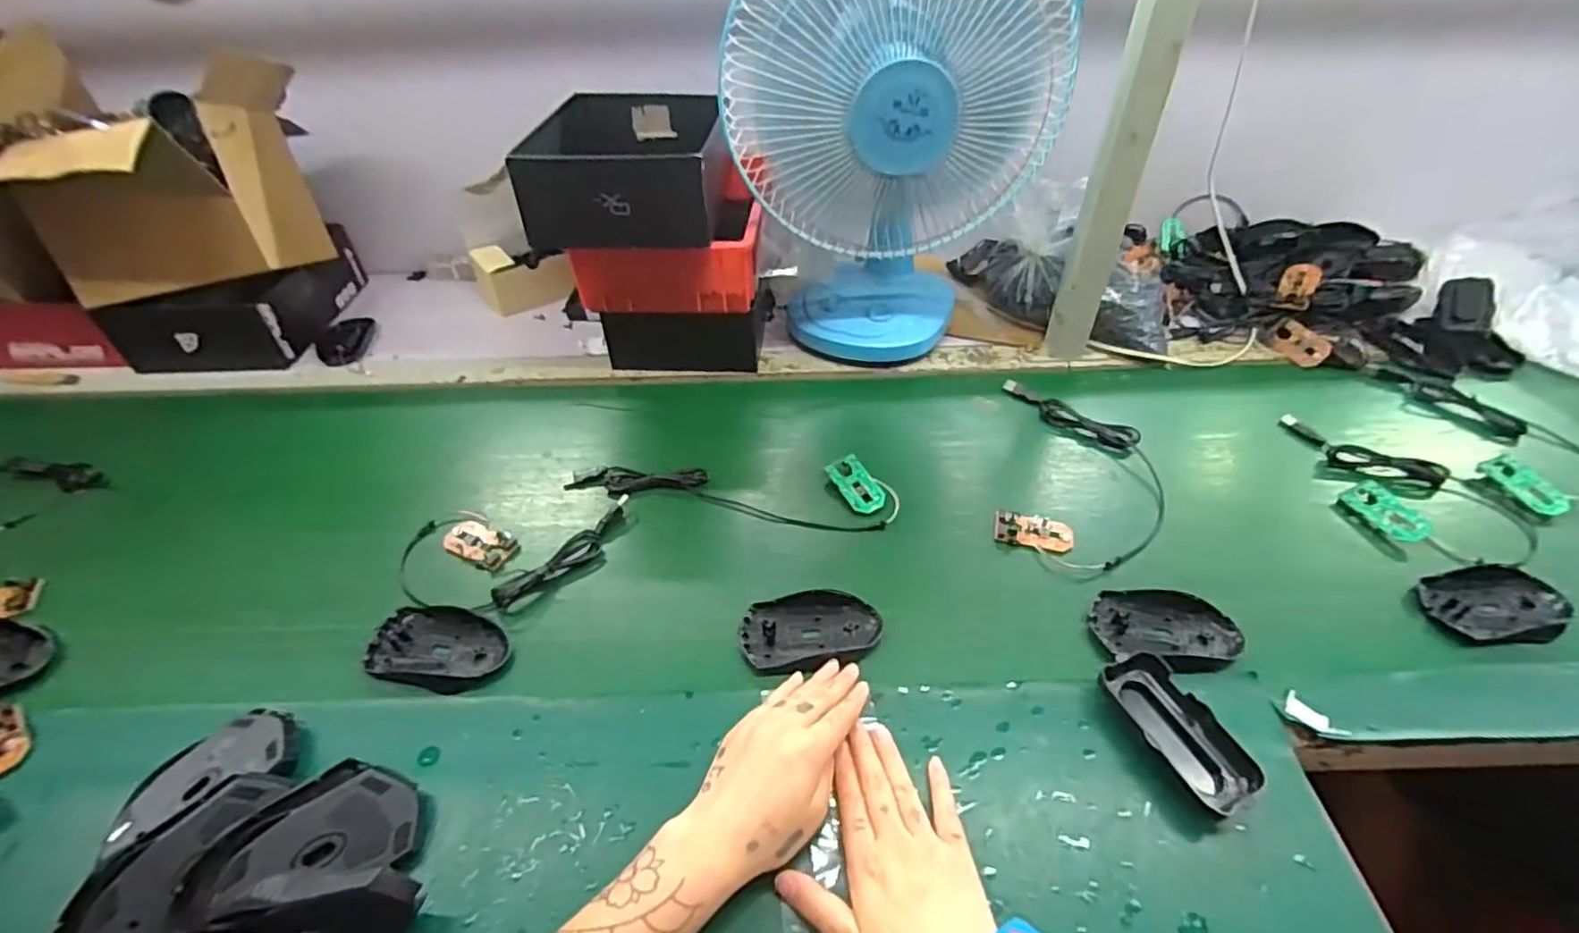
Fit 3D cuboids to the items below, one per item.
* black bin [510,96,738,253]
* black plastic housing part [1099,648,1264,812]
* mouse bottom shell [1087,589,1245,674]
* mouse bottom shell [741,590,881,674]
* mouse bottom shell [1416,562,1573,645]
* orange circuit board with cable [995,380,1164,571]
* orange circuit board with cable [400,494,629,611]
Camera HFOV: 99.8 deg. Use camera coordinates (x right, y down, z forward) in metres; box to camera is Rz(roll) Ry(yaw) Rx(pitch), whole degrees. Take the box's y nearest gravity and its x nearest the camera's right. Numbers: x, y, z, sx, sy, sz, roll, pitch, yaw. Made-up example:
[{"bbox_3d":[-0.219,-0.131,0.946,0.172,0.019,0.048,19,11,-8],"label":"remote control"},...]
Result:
[{"bbox_3d":[-0.172,-0.333,0.728,0.202,0.084,0.259,-2,41,0],"label":"black bin"},{"bbox_3d":[0.273,0.184,0.467,0.047,0.032,0.104,-22,45,-22],"label":"black plastic housing part"},{"bbox_3d":[0.303,0.133,0.539,0.107,0.014,0.074,2,41,4],"label":"mouse bottom shell"},{"bbox_3d":[0.017,0.135,0.540,0.112,0.023,0.064,-7,41,-5],"label":"mouse bottom shell"},{"bbox_3d":[0.583,0.113,0.545,0.105,0.019,0.066,-9,42,-8],"label":"mouse bottom shell"},{"bbox_3d":[0.292,0.004,0.673,0.154,0.025,0.245,9,42,12],"label":"orange circuit board with cable"},{"bbox_3d":[-0.252,0.077,0.600,0.190,0.017,0.112,-3,41,-1],"label":"orange circuit board with cable"}]

